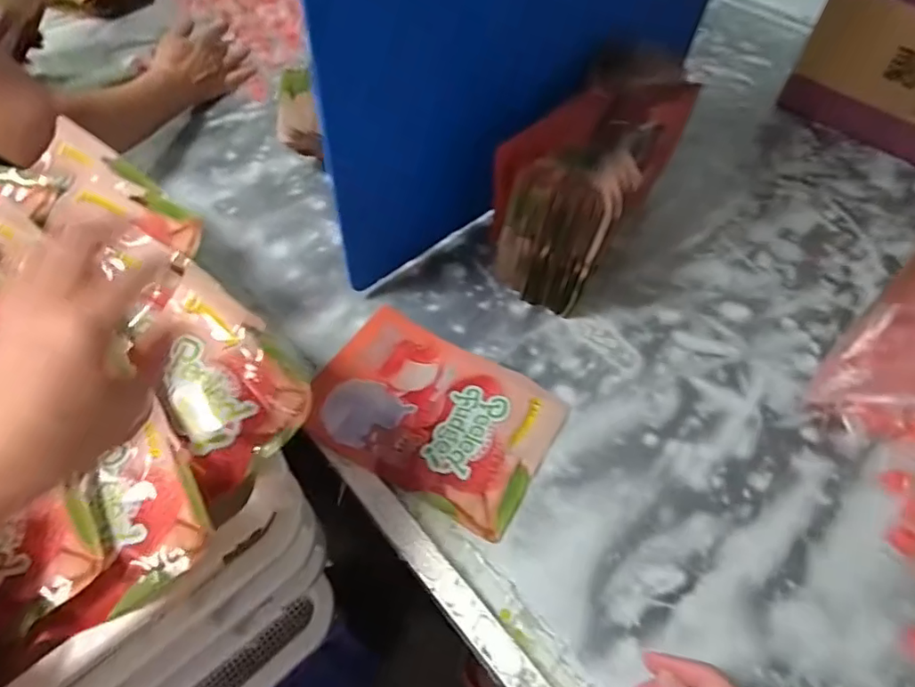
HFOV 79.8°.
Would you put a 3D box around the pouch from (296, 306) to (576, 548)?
[{"bbox_3d":[-0.024,0.064,0.524,0.222,0.011,0.158,26,58,16],"label":"pouch"}]

